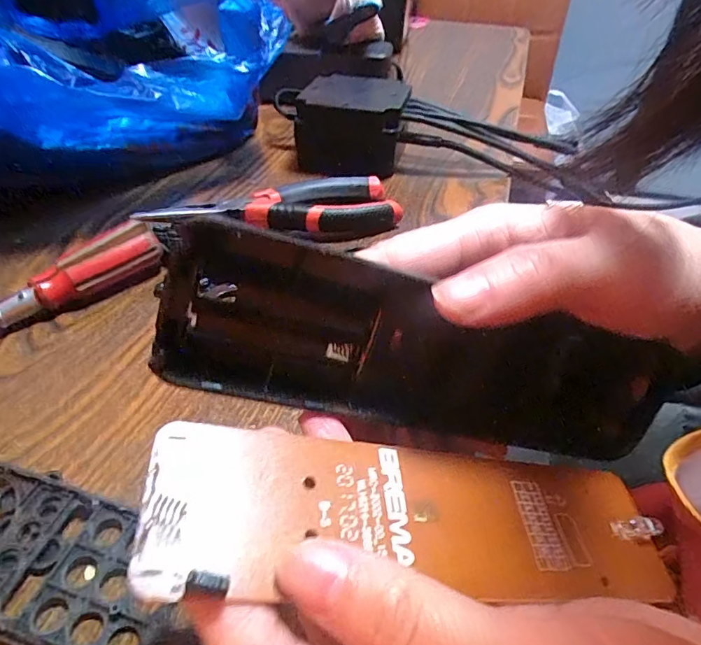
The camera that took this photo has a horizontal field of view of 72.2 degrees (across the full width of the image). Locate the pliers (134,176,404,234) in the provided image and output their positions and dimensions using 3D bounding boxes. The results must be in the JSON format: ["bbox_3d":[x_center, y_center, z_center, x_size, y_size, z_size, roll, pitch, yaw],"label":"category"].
[{"bbox_3d":[-0.046,-0.068,0.297,0.148,0.017,0.050,-11,44,-13],"label":"pliers"}]

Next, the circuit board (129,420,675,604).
[{"bbox_3d":[0.023,0.049,0.123,0.141,0.004,0.038,11,39,-19],"label":"circuit board"}]

